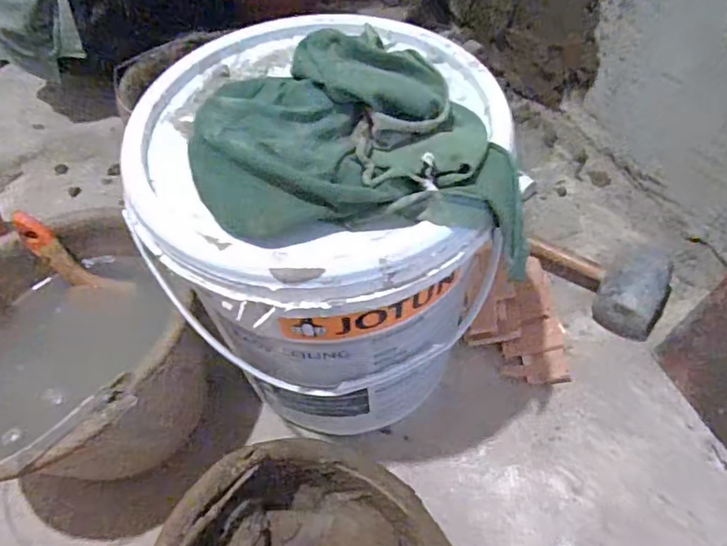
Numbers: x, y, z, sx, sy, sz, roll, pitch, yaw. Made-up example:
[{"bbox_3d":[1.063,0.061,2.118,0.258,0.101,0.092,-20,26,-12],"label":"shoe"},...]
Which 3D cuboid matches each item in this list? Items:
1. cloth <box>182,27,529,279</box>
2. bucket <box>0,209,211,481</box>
[{"bbox_3d":[-0.001,-0.103,0.394,0.225,0.086,0.170,4,53,8],"label":"cloth"},{"bbox_3d":[-0.309,0.110,0.592,0.246,0.204,0.271,-24,55,-13],"label":"bucket"}]

